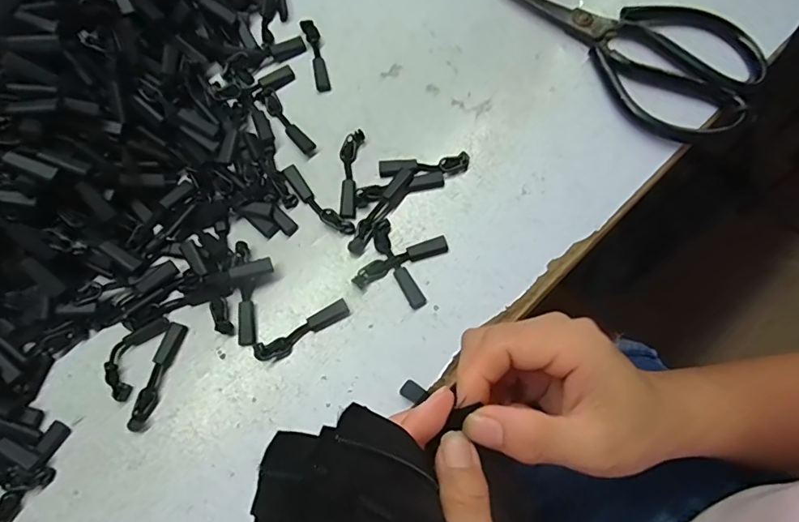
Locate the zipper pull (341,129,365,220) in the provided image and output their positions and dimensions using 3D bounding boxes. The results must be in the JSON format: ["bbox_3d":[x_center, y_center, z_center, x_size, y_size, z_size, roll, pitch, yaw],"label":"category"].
[{"bbox_3d":[-0.029,-0.053,0.297,0.014,0.005,0.057,0,72,1],"label":"zipper pull"}]

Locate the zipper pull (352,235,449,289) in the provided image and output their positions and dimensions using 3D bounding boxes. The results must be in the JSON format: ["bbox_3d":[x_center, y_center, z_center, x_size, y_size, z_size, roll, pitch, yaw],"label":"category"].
[{"bbox_3d":[0.001,-0.001,0.280,0.058,0.004,0.011,-23,73,-7],"label":"zipper pull"}]

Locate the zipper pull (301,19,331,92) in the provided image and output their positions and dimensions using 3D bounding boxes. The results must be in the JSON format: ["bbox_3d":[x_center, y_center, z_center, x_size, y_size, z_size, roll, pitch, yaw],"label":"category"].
[{"bbox_3d":[-0.056,-0.138,0.325,0.010,0.004,0.056,-15,73,-4],"label":"zipper pull"}]

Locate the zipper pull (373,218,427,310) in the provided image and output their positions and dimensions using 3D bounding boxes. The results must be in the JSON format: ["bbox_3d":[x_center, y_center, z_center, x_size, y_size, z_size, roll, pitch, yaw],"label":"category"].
[{"bbox_3d":[-0.002,0.002,0.278,0.013,0.007,0.054,-23,73,-7],"label":"zipper pull"}]

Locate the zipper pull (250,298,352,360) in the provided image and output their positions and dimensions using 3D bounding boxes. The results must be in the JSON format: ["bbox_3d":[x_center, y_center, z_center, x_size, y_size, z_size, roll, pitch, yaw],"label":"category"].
[{"bbox_3d":[-0.053,0.039,0.269,0.056,0.005,0.013,-28,74,-8],"label":"zipper pull"}]

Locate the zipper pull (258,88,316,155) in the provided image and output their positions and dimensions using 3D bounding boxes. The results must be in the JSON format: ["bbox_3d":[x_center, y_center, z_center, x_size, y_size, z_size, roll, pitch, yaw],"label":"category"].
[{"bbox_3d":[-0.072,-0.090,0.308,0.011,0.006,0.053,-35,75,-10],"label":"zipper pull"}]

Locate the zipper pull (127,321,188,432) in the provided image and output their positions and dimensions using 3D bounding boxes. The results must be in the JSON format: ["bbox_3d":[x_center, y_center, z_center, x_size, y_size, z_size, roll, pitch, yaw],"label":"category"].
[{"bbox_3d":[-0.131,0.061,0.262,0.011,0.004,0.058,15,73,5],"label":"zipper pull"}]

